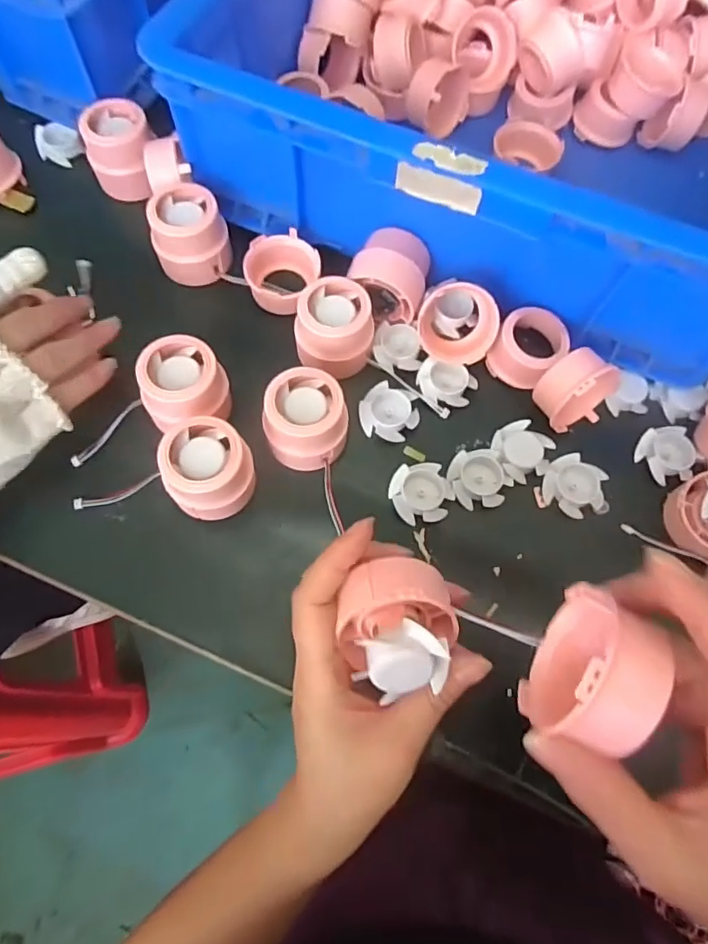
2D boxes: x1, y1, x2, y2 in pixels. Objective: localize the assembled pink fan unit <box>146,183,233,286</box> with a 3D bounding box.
[{"bbox_3d":[-0.120,-0.173,0.400,0.052,0.043,0.057,1,71,-2],"label":"assembled pink fan unit"}]

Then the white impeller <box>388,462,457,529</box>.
[{"bbox_3d":[0.044,0.013,0.356,0.040,0.009,0.038,-3,71,-4],"label":"white impeller"}]

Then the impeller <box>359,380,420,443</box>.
[{"bbox_3d":[0.024,-0.041,0.377,0.039,0.009,0.036,14,71,2],"label":"impeller"}]

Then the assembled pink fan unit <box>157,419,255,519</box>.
[{"bbox_3d":[-0.089,0.000,0.331,0.059,0.047,0.051,-13,72,-7],"label":"assembled pink fan unit"}]

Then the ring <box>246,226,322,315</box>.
[{"bbox_3d":[-0.052,-0.148,0.410,0.053,0.030,0.046,-15,72,-8],"label":"ring"}]

